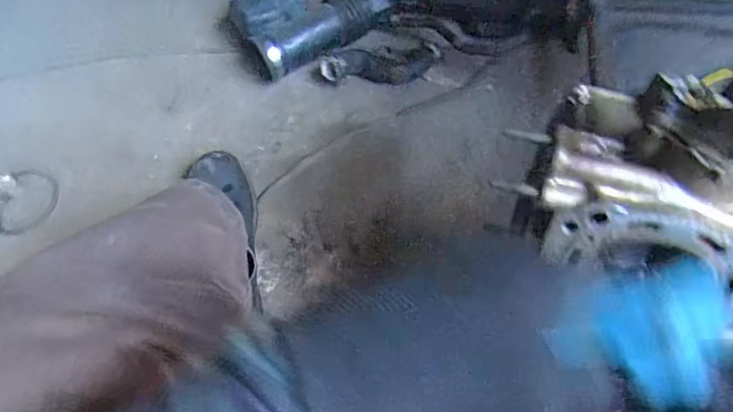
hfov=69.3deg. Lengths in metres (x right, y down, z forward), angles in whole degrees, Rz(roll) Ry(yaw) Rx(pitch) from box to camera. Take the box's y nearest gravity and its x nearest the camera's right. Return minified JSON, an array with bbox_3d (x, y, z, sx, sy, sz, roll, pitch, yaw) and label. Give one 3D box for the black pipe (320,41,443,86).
[{"bbox_3d":[0.027,-0.245,0.901,0.208,0.050,0.077,-9,62,-2],"label":"black pipe"}]

